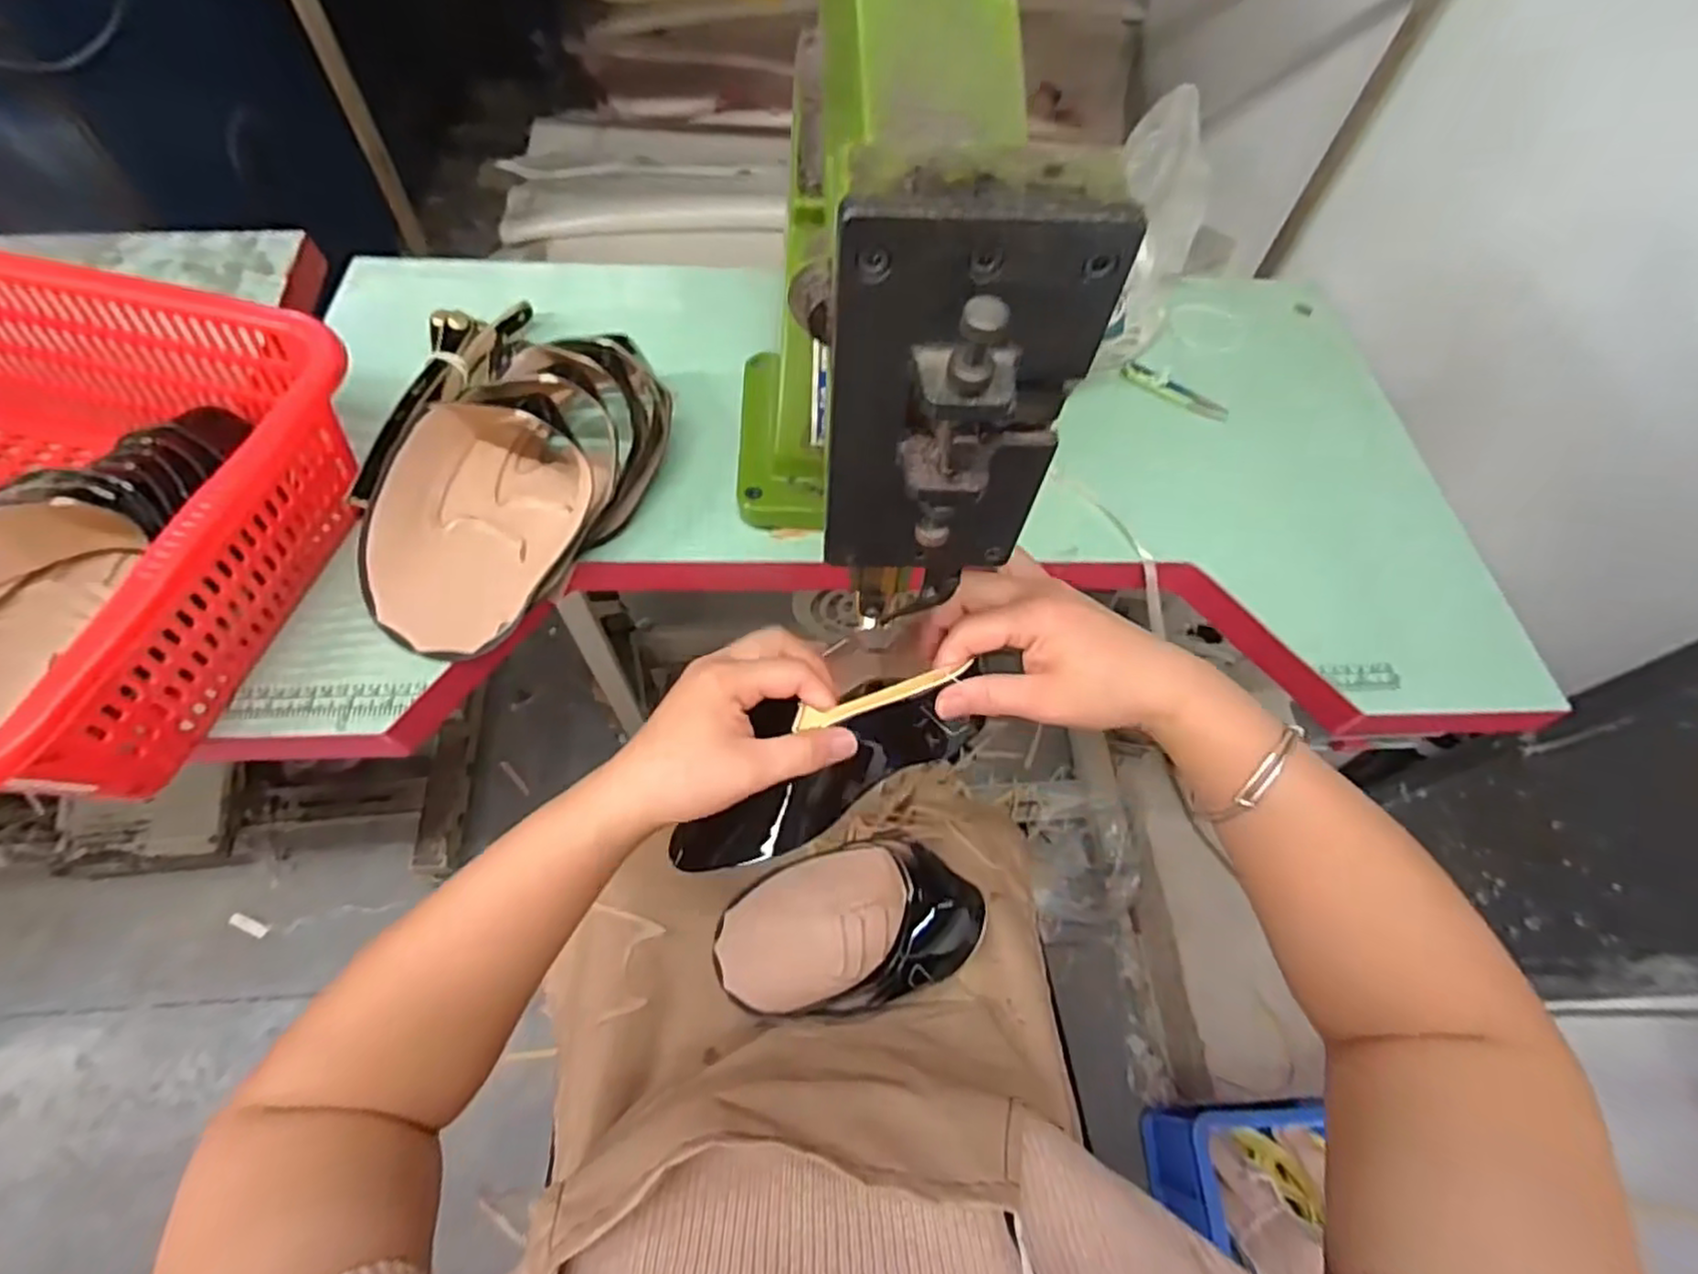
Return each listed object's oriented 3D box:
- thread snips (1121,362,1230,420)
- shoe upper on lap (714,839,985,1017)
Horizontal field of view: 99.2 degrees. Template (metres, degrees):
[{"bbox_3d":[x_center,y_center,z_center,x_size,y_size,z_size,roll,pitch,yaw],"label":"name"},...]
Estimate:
[{"bbox_3d":[0.307,-0.232,0.678,0.103,0.017,0.019,27,62,12],"label":"thread snips"},{"bbox_3d":[-0.003,0.243,0.620,0.222,0.101,0.139,-7,60,-8],"label":"shoe upper on lap"}]

